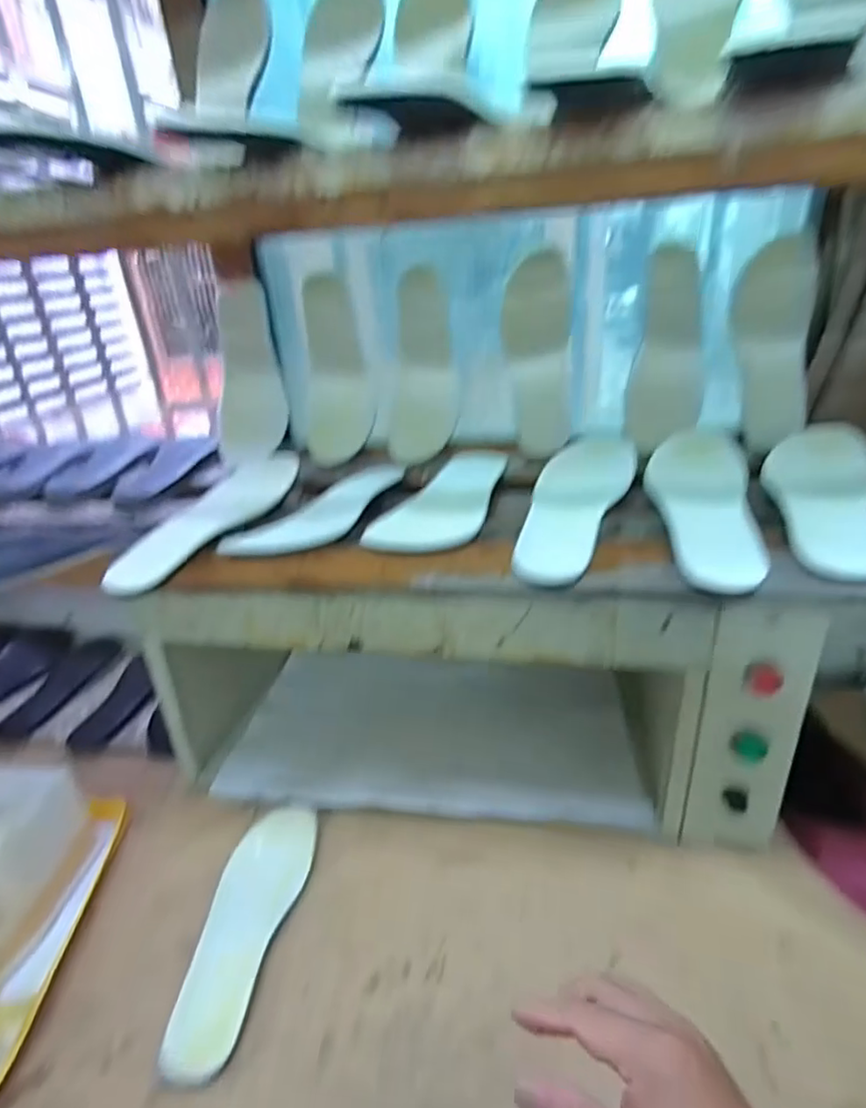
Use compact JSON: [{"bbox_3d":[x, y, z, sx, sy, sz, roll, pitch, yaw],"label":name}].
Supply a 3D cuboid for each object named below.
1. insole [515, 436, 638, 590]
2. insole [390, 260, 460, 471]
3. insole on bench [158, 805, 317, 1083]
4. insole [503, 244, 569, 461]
[{"bbox_3d":[0.131,-0.053,0.562,0.083,0.049,0.243,9,30,28],"label":"insole"},{"bbox_3d":[-0.011,-0.227,0.726,0.075,0.230,0.023,2,2,15],"label":"insole"},{"bbox_3d":[-0.181,0.355,0.582,0.082,0.008,0.245,7,32,5],"label":"insole on bench"},{"bbox_3d":[0.124,-0.231,0.703,0.074,0.226,0.028,-3,4,5],"label":"insole"}]

